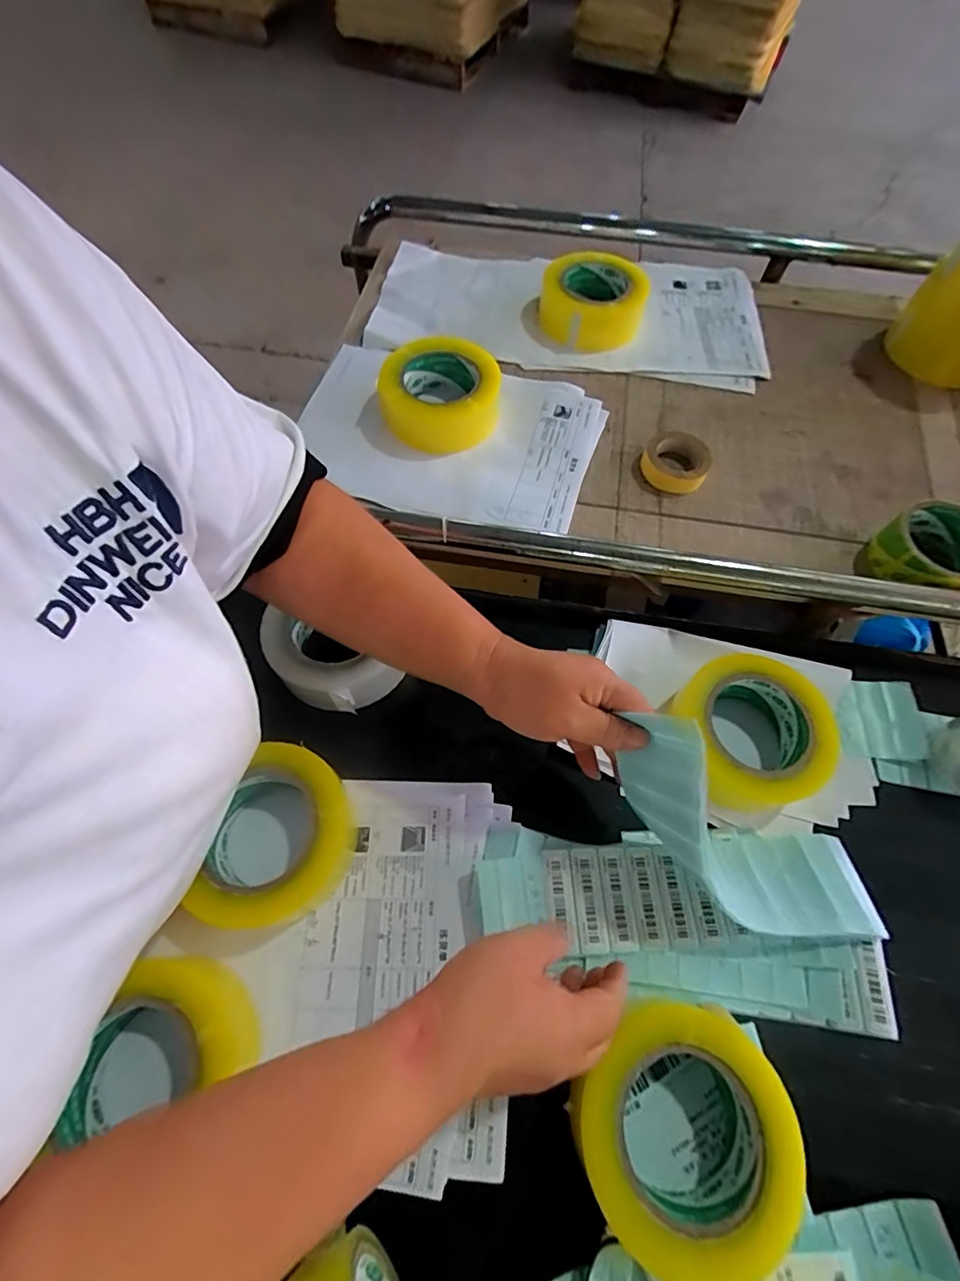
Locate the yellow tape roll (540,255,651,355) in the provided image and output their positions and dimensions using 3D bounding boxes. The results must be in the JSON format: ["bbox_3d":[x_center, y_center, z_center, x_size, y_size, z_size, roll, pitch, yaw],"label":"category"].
[{"bbox_3d":[0.140,-0.435,0.677,0.123,0.068,0.117,0,63,-1],"label":"yellow tape roll"}]

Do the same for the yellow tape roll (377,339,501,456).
[{"bbox_3d":[-0.045,-0.266,0.584,0.126,0.057,0.115,0,63,-1],"label":"yellow tape roll"}]

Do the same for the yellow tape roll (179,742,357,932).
[{"bbox_3d":[-0.161,0.149,0.408,0.120,0.045,0.128,1,63,-1],"label":"yellow tape roll"}]

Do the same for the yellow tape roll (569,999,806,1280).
[{"bbox_3d":[0.125,0.300,0.333,0.117,0.060,0.128,0,63,-1],"label":"yellow tape roll"}]

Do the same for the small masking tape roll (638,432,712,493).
[{"bbox_3d":[0.212,-0.193,0.581,0.069,0.023,0.071,0,63,-1],"label":"small masking tape roll"}]

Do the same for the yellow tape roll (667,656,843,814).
[{"bbox_3d":[0.233,0.079,0.460,0.115,0.066,0.121,0,63,-1],"label":"yellow tape roll"}]

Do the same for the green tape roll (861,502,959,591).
[{"bbox_3d":[0.437,-0.081,0.521,0.106,0.049,0.094,-25,66,-13],"label":"green tape roll"}]

